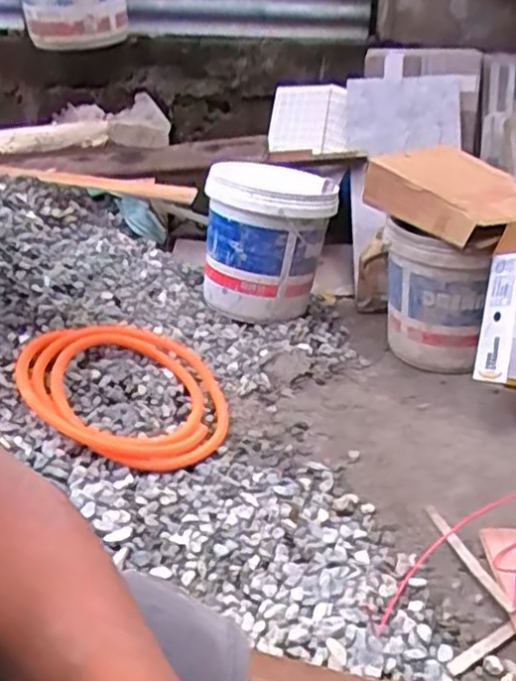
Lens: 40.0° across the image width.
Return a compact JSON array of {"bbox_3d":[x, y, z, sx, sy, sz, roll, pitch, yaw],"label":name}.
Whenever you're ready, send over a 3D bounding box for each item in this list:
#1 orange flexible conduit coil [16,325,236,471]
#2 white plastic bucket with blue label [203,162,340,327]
[{"bbox_3d":[-0.247,0.091,1.378,0.397,0.030,0.385,17,34,-11],"label":"orange flexible conduit coil"},{"bbox_3d":[0.037,-0.251,1.756,0.301,0.344,0.323,0,28,0],"label":"white plastic bucket with blue label"}]

